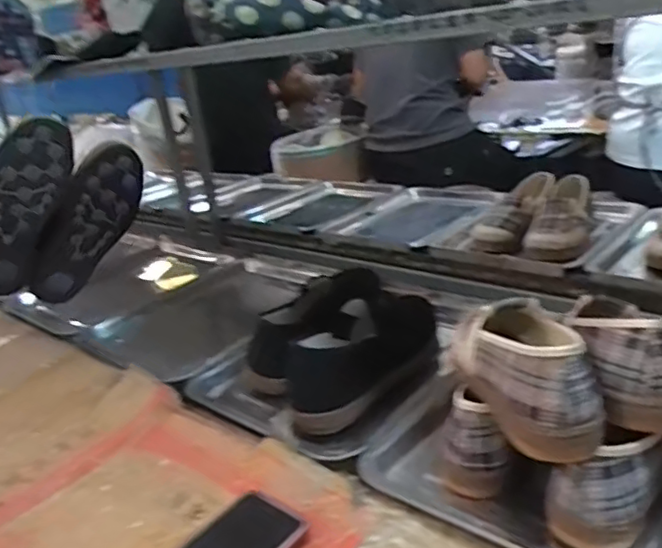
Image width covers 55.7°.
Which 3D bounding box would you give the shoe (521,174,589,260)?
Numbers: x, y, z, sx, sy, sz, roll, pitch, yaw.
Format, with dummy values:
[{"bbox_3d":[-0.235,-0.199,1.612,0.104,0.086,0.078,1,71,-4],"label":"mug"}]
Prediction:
[{"bbox_3d":[0.381,-0.095,1.042,0.088,0.072,0.243,2,22,26],"label":"shoe"}]

